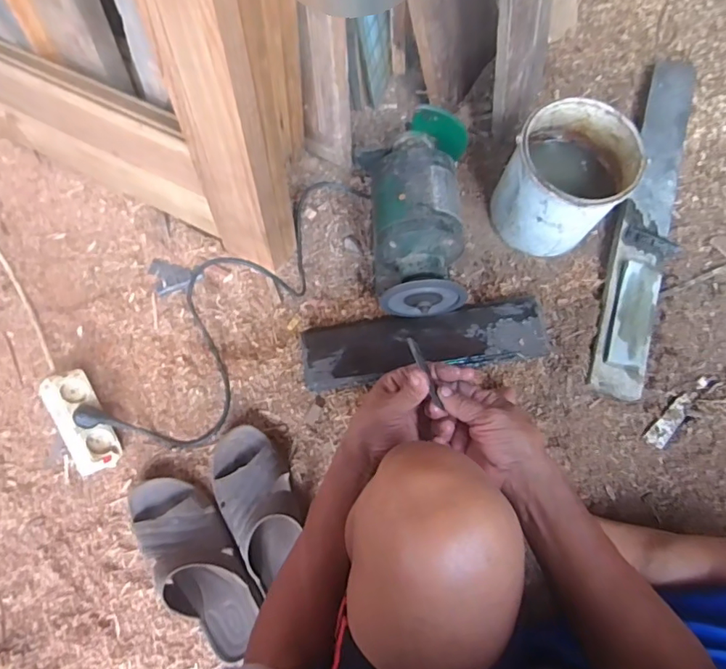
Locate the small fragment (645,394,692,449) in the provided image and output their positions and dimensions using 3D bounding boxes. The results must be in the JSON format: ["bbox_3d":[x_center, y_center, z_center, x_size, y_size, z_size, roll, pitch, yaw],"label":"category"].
[{"bbox_3d":[0.473,0.132,0.788,0.103,0.010,0.027,-44,75,-11],"label":"small fragment"}]

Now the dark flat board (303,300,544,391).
[{"bbox_3d":[0.093,0.012,0.806,0.373,0.031,0.099,-8,72,0],"label":"dark flat board"}]

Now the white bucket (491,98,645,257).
[{"bbox_3d":[0.316,-0.244,0.819,0.187,0.176,0.169,-43,75,-11],"label":"white bucket"}]

